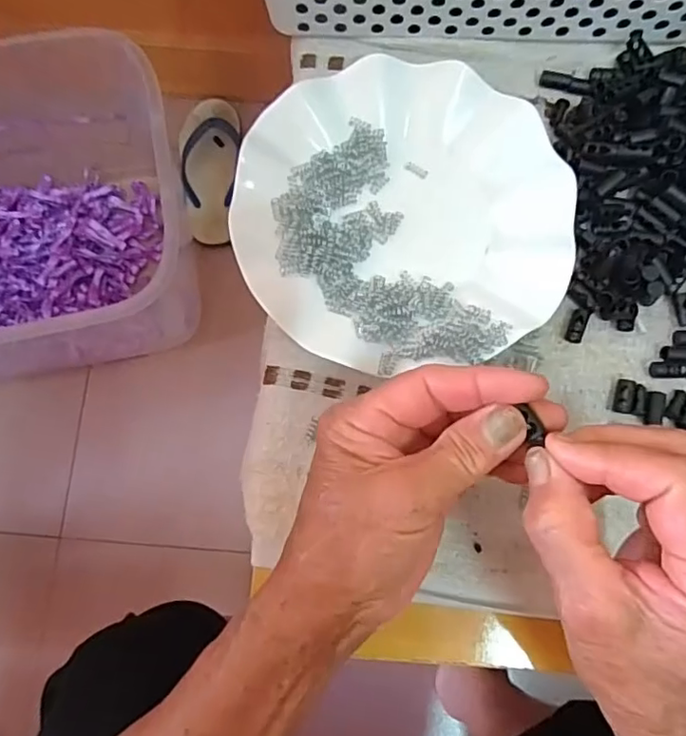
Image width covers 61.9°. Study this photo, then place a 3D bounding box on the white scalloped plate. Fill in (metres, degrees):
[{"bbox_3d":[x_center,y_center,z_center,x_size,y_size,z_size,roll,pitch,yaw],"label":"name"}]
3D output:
[{"bbox_3d":[0.034,-0.086,0.322,0.179,0.025,0.175,0,78,0],"label":"white scalloped plate"}]

